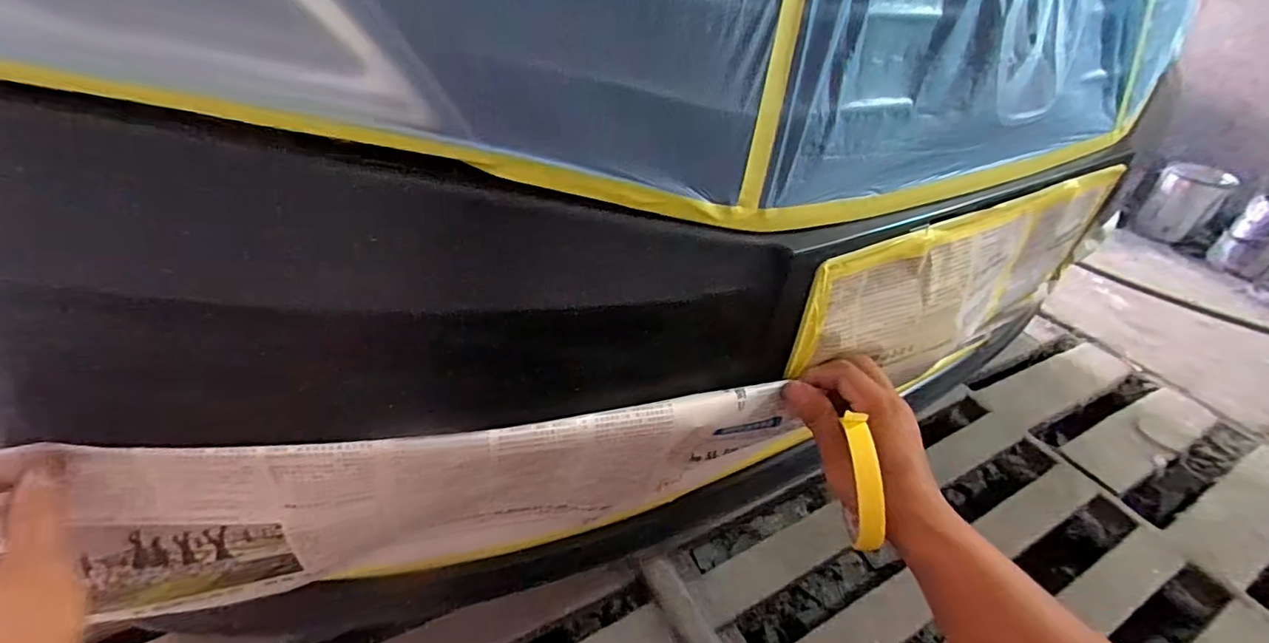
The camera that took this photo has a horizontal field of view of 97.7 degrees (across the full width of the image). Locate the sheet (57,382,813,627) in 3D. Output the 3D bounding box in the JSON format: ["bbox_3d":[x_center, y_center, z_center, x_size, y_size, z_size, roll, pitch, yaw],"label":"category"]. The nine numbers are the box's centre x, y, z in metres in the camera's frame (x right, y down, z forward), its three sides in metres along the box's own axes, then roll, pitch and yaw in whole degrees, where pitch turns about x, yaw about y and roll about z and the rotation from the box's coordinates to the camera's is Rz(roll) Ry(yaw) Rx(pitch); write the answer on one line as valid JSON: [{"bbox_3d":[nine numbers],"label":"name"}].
[{"bbox_3d":[-0.094,0.123,0.392,0.452,0.185,0.052,-4,40,-21],"label":"sheet"}]

